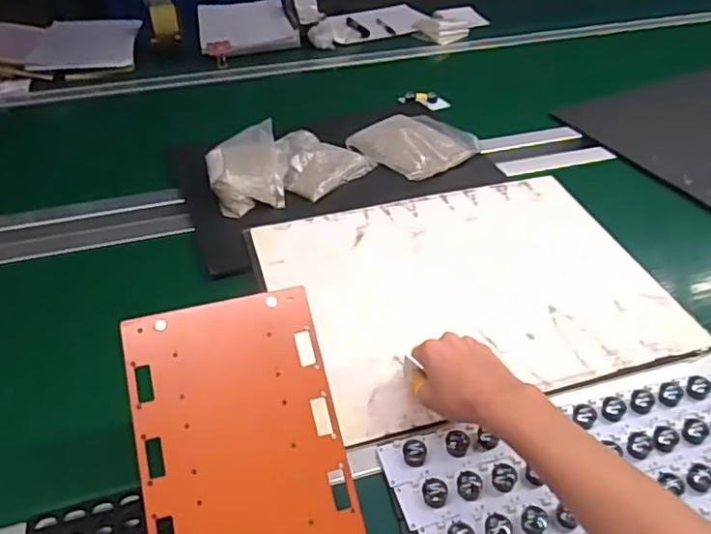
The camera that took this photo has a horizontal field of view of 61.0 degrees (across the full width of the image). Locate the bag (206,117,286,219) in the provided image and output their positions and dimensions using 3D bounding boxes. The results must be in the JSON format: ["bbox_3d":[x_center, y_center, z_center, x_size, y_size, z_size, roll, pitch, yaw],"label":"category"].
[{"bbox_3d":[-0.171,-0.154,0.933,0.115,0.052,0.169,-9,42,-10],"label":"bag"}]

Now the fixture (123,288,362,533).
[{"bbox_3d":[-0.066,0.219,0.446,0.165,0.061,0.420,-12,60,-16],"label":"fixture"}]

